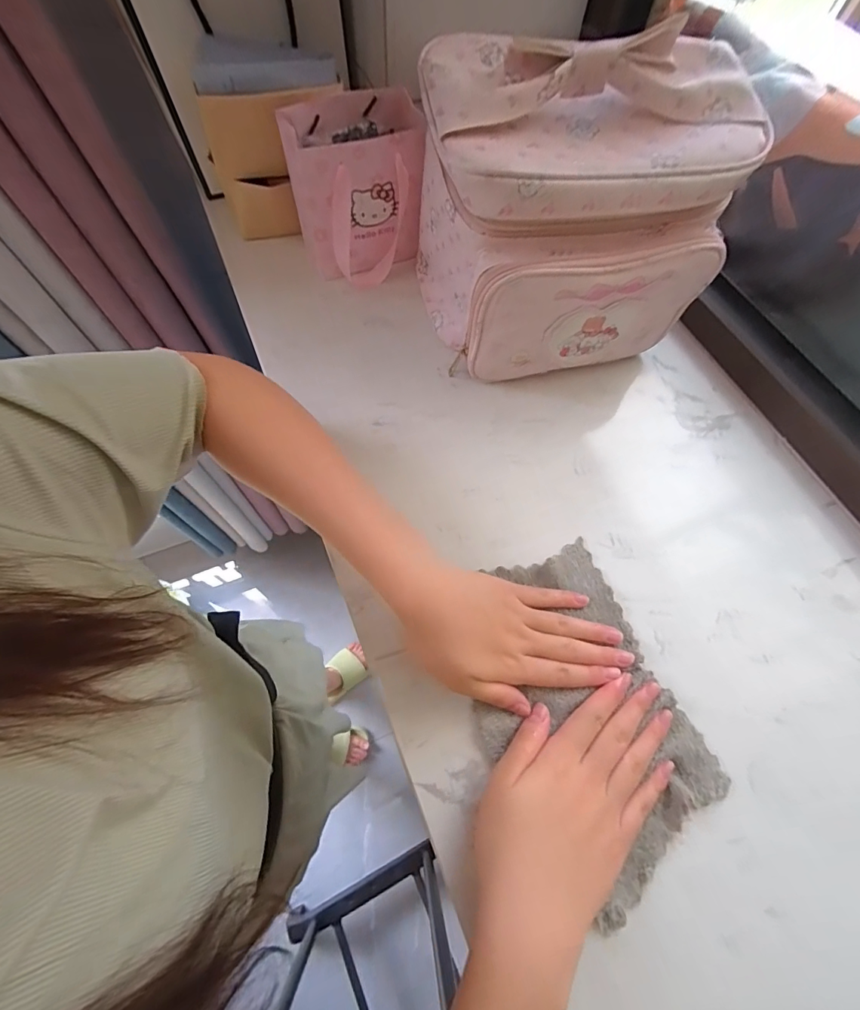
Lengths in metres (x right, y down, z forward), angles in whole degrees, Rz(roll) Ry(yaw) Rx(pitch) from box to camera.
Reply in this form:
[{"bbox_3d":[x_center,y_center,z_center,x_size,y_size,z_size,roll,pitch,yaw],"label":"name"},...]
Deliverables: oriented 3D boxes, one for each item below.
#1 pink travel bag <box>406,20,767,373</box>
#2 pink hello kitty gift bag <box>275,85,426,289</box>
[{"bbox_3d":[0.109,-0.231,0.357,0.218,0.190,0.171,-13,67,-8],"label":"pink travel bag"},{"bbox_3d":[-0.070,-0.300,0.416,0.117,0.119,0.095,-10,66,-7],"label":"pink hello kitty gift bag"}]

